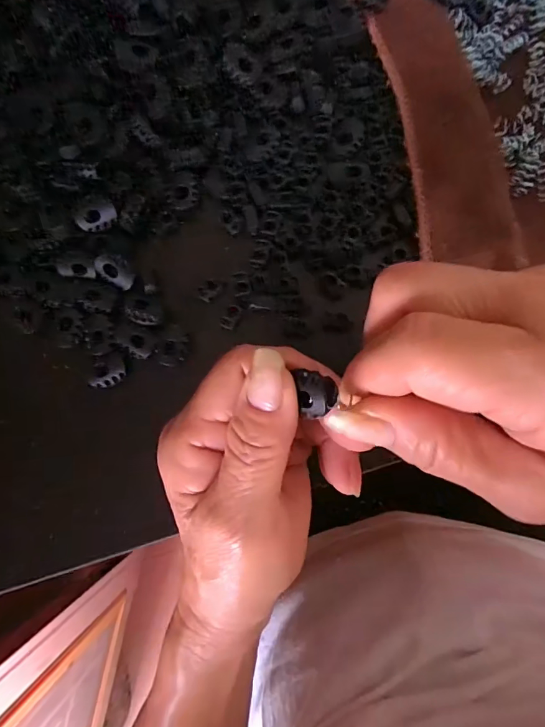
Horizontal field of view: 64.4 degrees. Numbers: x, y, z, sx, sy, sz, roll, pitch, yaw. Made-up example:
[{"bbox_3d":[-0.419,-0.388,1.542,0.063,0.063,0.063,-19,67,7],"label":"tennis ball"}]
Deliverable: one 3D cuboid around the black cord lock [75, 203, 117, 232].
[{"bbox_3d":[-0.091,-0.075,0.223,0.020,0.004,0.013,-20,85,2],"label":"black cord lock"}]

